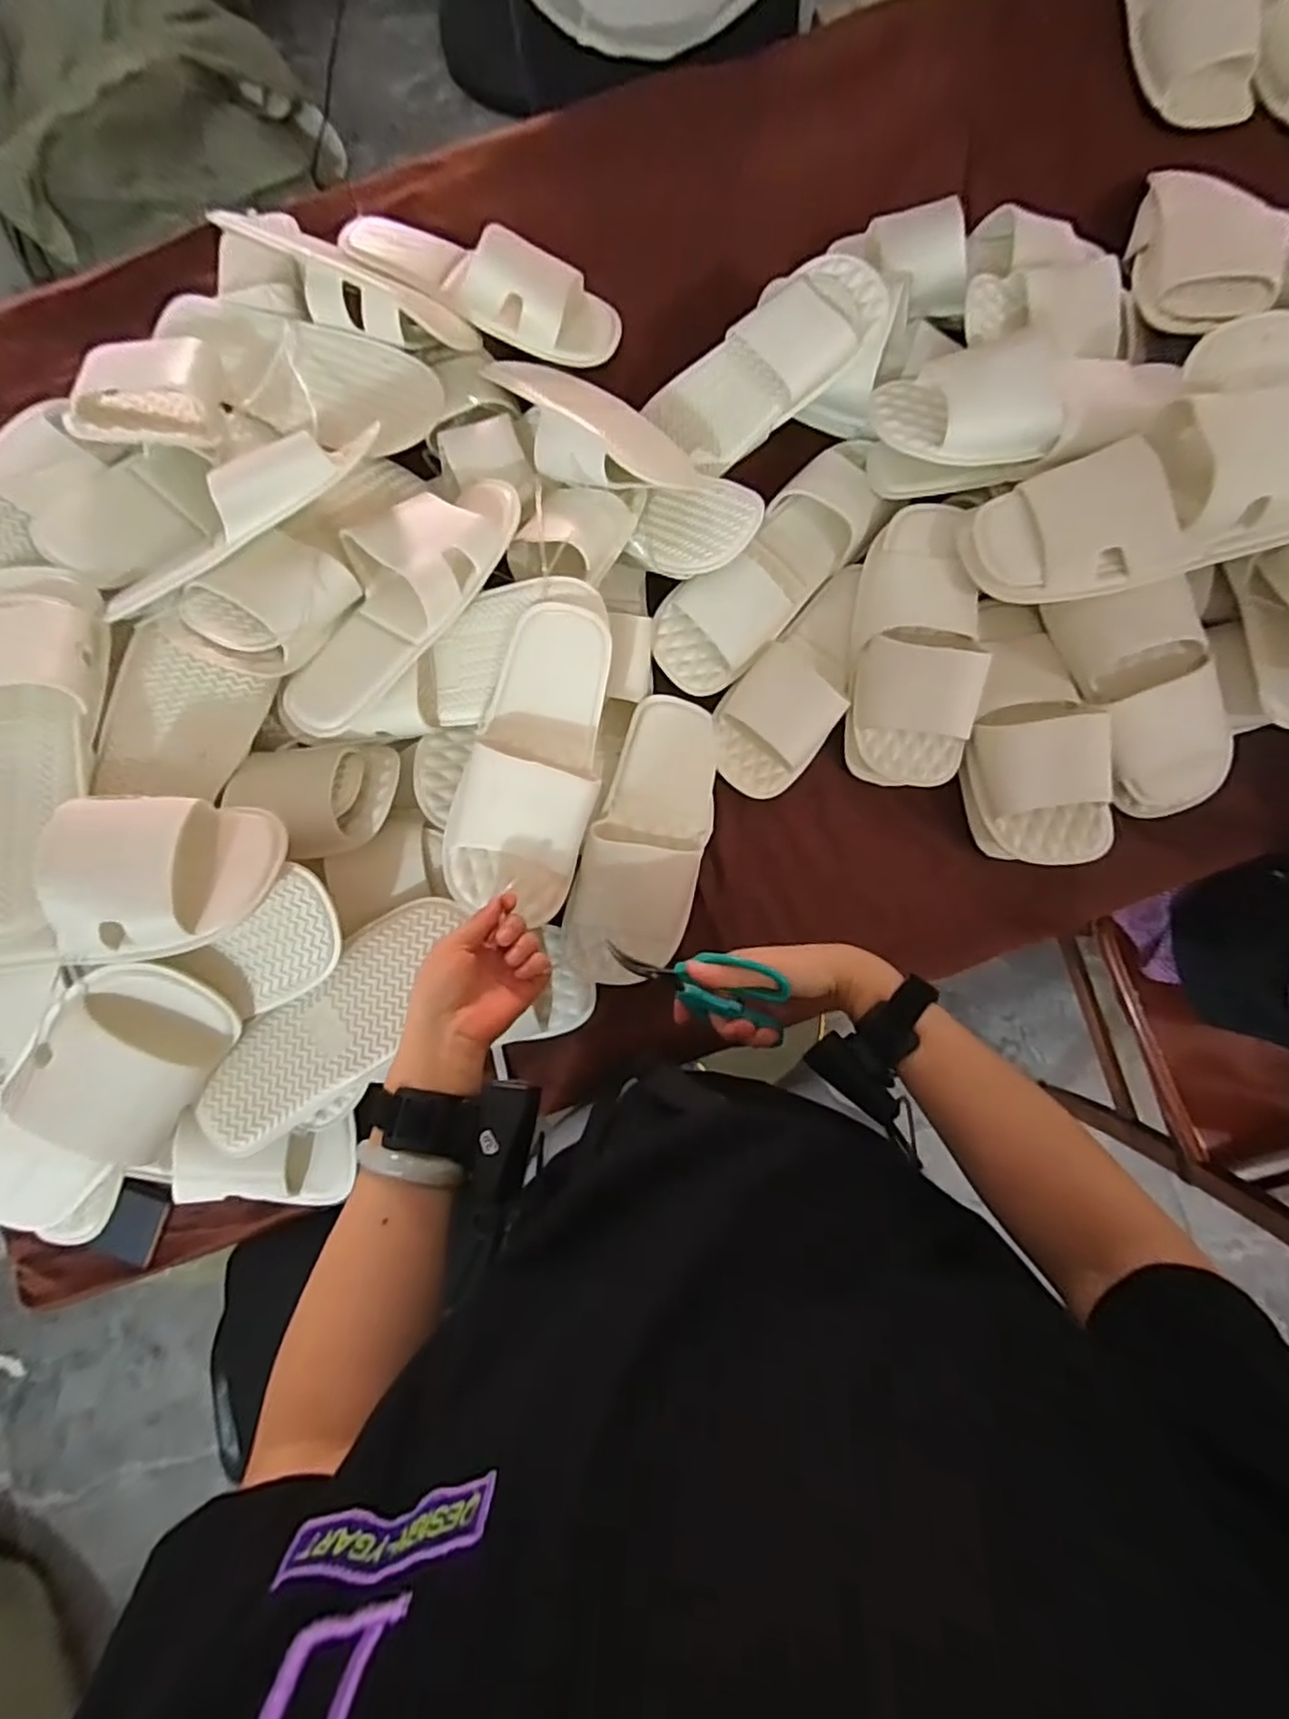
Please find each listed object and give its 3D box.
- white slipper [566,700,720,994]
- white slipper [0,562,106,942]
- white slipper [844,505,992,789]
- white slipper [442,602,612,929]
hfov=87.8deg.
[{"bbox_3d":[0.008,-0.021,0.616,0.103,0.067,0.266,17,86,2],"label":"white slipper"},{"bbox_3d":[-0.481,-0.091,0.506,0.115,0.078,0.303,-11,85,0],"label":"white slipper"},{"bbox_3d":[0.249,-0.195,0.611,0.113,0.041,0.251,6,95,13],"label":"white slipper"},{"bbox_3d":[-0.094,-0.085,0.555,0.110,0.050,0.262,11,85,1],"label":"white slipper"}]

